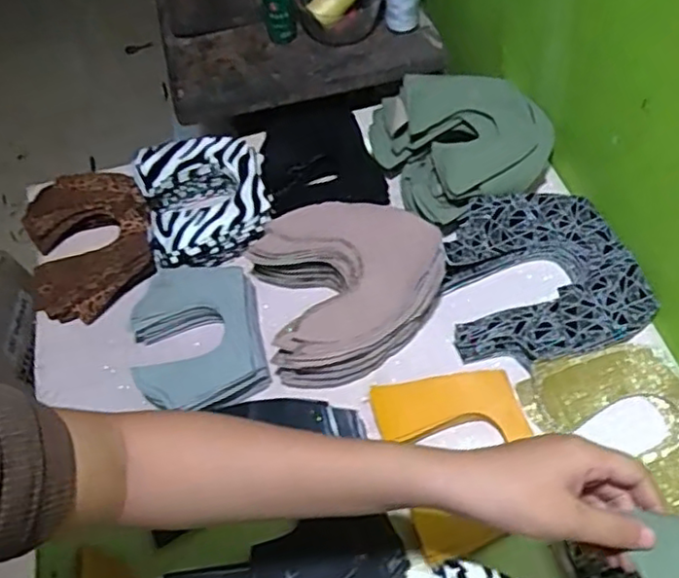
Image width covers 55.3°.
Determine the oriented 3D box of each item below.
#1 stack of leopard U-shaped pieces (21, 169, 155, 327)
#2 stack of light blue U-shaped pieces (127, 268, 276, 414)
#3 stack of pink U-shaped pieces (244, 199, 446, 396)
[{"bbox_3d":[-0.282,-0.055,0.733,0.135,0.040,0.178,-18,56,-7],"label":"stack of leopard U-shaped pieces"},{"bbox_3d":[-0.142,0.049,0.645,0.124,0.033,0.159,-14,56,-4],"label":"stack of light blue U-shaped pieces"},{"bbox_3d":[0.012,-0.008,0.650,0.180,0.045,0.178,-13,56,-4],"label":"stack of pink U-shaped pieces"}]

